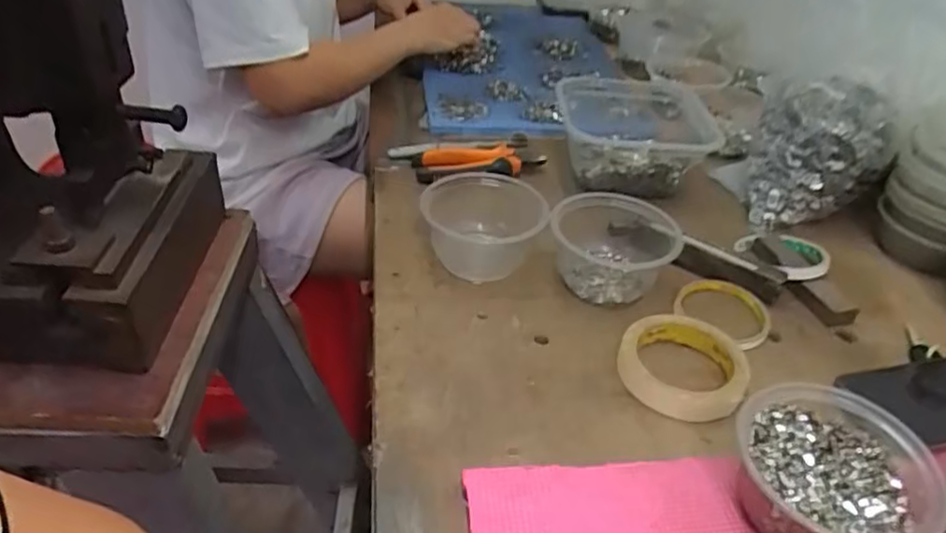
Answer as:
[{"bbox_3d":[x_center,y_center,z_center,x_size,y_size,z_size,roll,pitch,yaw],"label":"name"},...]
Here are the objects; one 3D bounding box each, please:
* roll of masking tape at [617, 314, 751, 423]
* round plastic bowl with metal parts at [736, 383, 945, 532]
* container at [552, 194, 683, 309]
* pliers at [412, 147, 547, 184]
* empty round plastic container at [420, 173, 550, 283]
[{"bbox_3d":[0.170,0.075,0.537,0.096,0.020,0.095,1,37,-1],"label":"roll of masking tape"},{"bbox_3d":[0.218,0.135,0.418,0.110,0.059,0.107,1,37,-1],"label":"round plastic bowl with metal parts"},{"bbox_3d":[0.131,-0.022,0.627,0.113,0.056,0.109,1,37,-1],"label":"container"},{"bbox_3d":[0.008,-0.123,0.768,0.149,0.022,0.054,-8,39,-17],"label":"pliers"},{"bbox_3d":[0.013,-0.041,0.637,0.104,0.054,0.104,1,37,-1],"label":"empty round plastic container"}]

